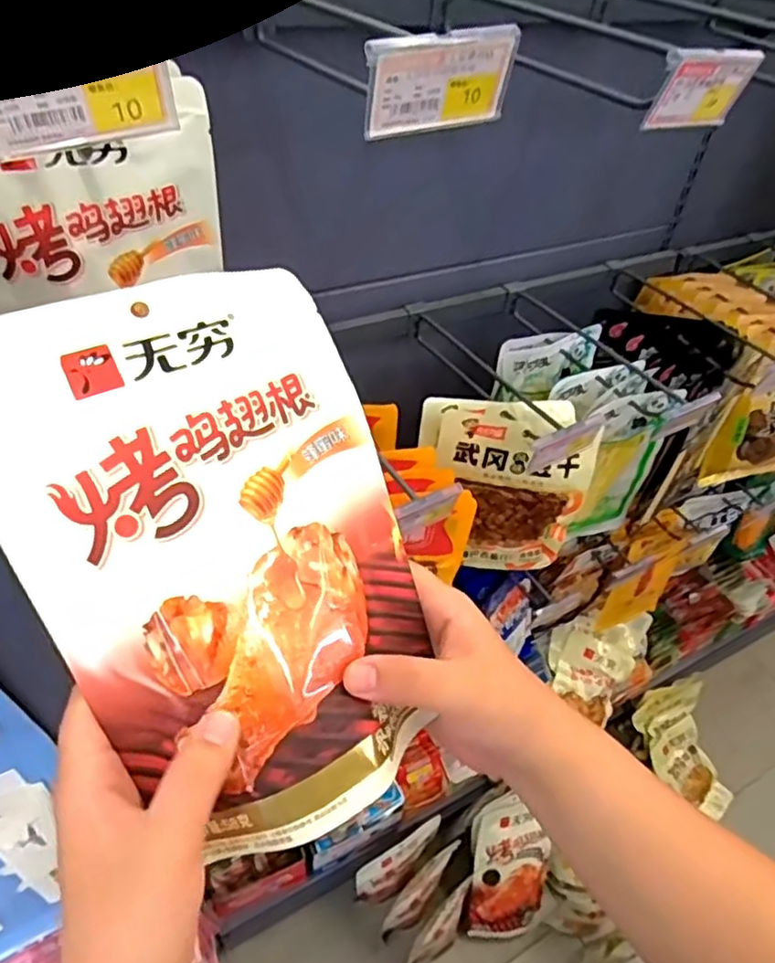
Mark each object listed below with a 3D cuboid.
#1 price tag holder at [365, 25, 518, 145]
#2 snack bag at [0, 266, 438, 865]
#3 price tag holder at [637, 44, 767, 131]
[{"bbox_3d":[0.027,-0.200,0.329,0.079,0.048,0.005,-17,64,-18],"label":"price tag holder"},{"bbox_3d":[-0.067,0.030,0.291,0.159,0.023,0.242,-23,92,-28],"label":"snack bag"},{"bbox_3d":[0.197,-0.245,0.410,0.074,0.048,0.008,-15,63,-23],"label":"price tag holder"}]

